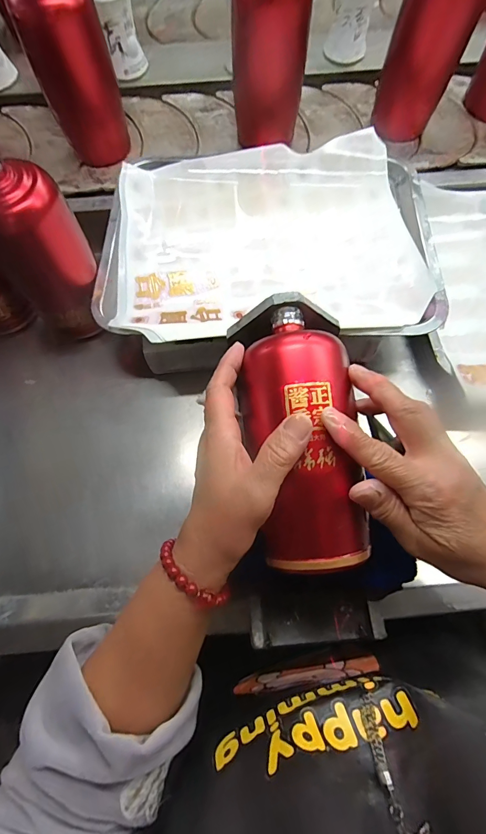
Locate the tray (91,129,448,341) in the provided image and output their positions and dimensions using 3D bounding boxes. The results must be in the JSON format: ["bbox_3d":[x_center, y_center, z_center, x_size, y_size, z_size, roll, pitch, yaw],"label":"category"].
[{"bbox_3d":[0.025,-0.196,0.407,0.349,0.039,0.270,-4,73,0],"label":"tray"}]

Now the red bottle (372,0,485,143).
[{"bbox_3d":[0.215,-0.436,0.442,0.065,0.175,0.070,-24,74,-6],"label":"red bottle"}]

